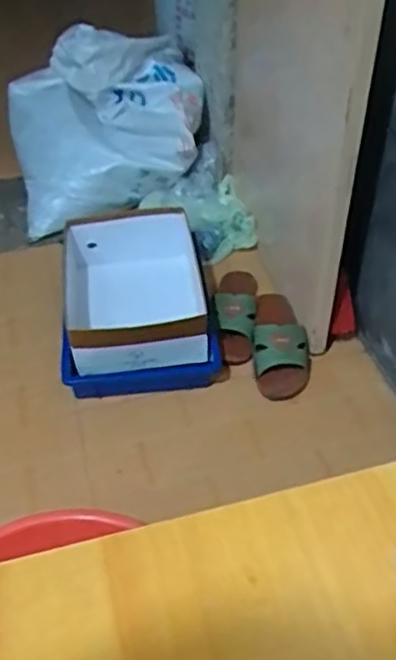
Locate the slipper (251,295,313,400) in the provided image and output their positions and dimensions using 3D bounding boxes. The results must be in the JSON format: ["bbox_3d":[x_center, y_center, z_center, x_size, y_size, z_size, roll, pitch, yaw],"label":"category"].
[{"bbox_3d":[0.139,0.014,1.114,0.091,0.079,0.220,2,45,2],"label":"slipper"}]

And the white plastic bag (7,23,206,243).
[{"bbox_3d":[-0.195,-0.435,1.421,0.393,0.297,0.323,-11,46,-11],"label":"white plastic bag"}]

